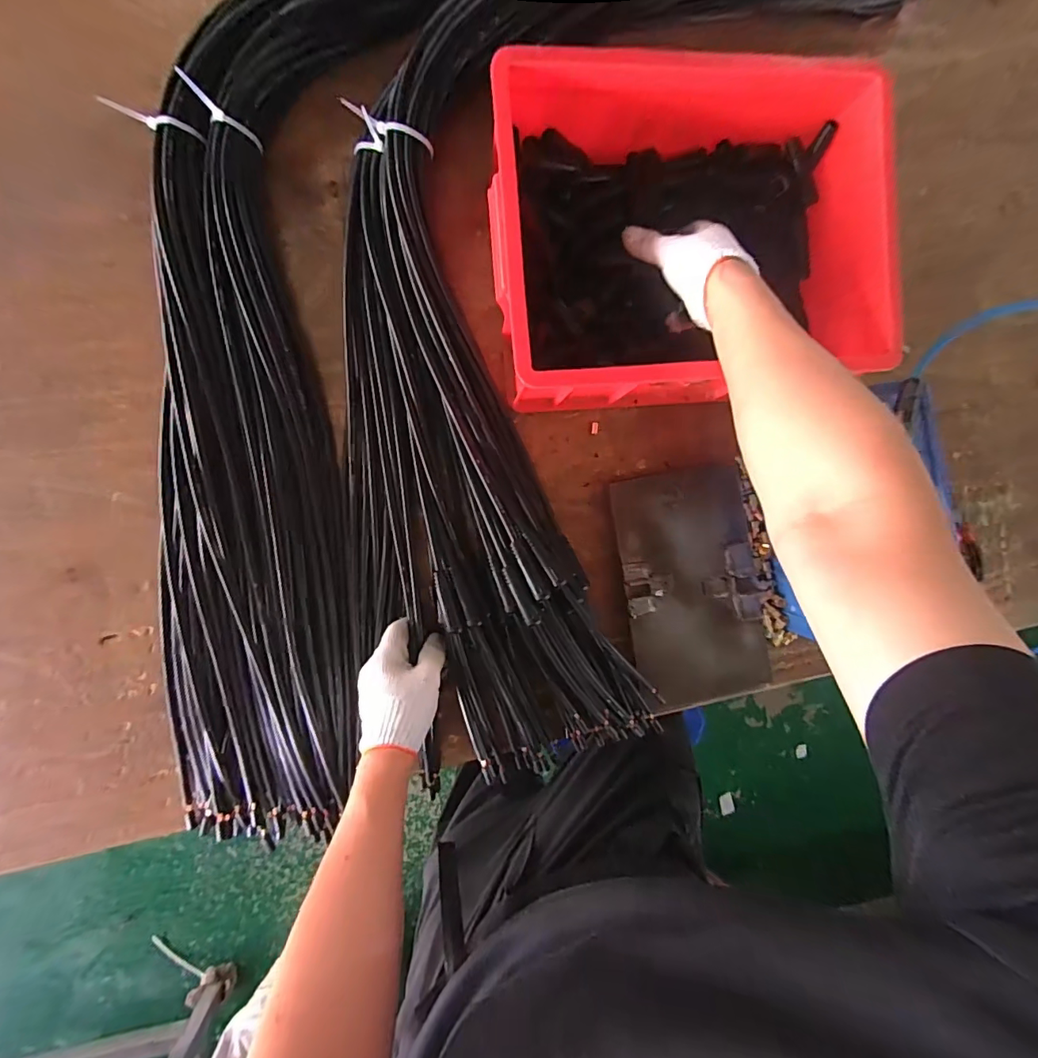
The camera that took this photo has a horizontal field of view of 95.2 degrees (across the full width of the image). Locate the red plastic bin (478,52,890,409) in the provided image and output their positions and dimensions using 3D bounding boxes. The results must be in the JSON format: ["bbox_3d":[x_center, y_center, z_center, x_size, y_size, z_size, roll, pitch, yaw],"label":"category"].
[{"bbox_3d":[0.168,-0.324,0.526,0.405,0.145,0.337,-6,93,-8],"label":"red plastic bin"}]

